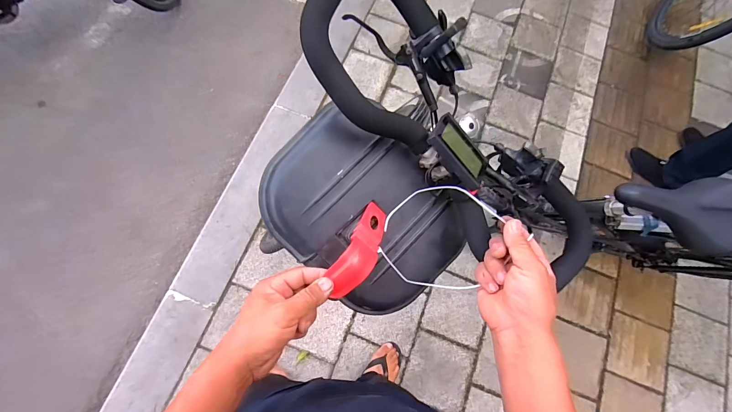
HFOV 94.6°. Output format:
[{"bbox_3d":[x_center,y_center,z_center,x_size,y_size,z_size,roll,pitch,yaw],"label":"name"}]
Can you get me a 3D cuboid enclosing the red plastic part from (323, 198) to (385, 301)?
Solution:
[{"bbox_3d":[-0.003,0.049,0.456,0.047,0.047,0.155,21,43,5],"label":"red plastic part"}]

